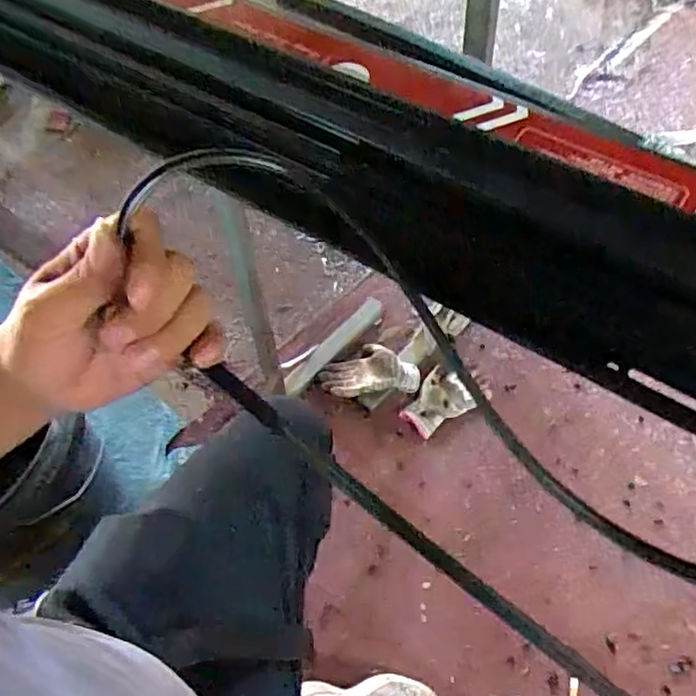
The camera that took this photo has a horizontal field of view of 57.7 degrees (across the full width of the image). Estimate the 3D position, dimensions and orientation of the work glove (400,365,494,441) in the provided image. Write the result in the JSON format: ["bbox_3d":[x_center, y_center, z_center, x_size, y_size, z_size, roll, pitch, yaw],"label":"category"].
[{"bbox_3d":[0.198,0.098,1.273,0.112,0.028,0.183,39,65,23],"label":"work glove"}]

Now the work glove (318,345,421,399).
[{"bbox_3d":[0.046,0.038,1.298,0.201,0.039,0.118,1,57,0],"label":"work glove"}]

